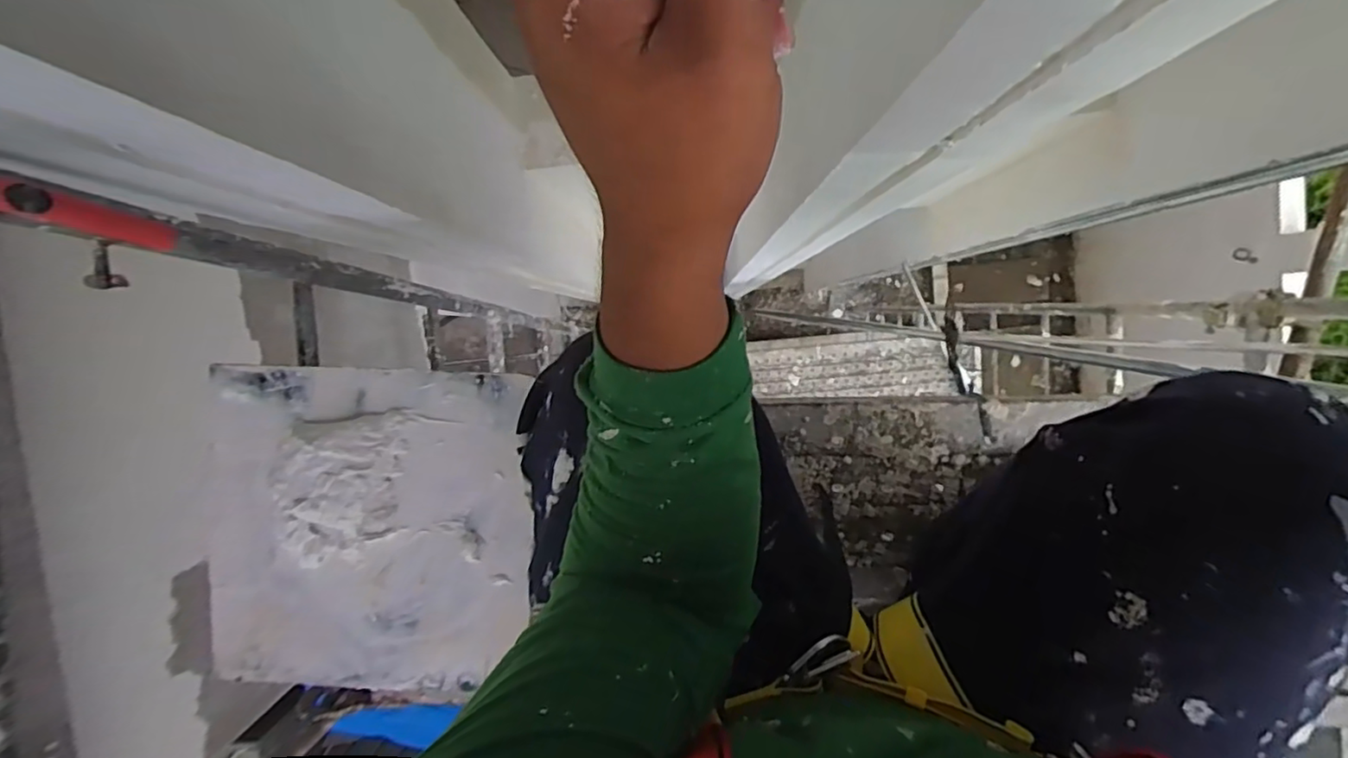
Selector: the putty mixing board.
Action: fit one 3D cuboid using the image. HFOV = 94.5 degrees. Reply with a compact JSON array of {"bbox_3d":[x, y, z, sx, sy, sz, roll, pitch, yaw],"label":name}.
[{"bbox_3d":[-0.394,0.200,0.795,0.406,0.041,0.412,2,95,2],"label":"putty mixing board"}]

